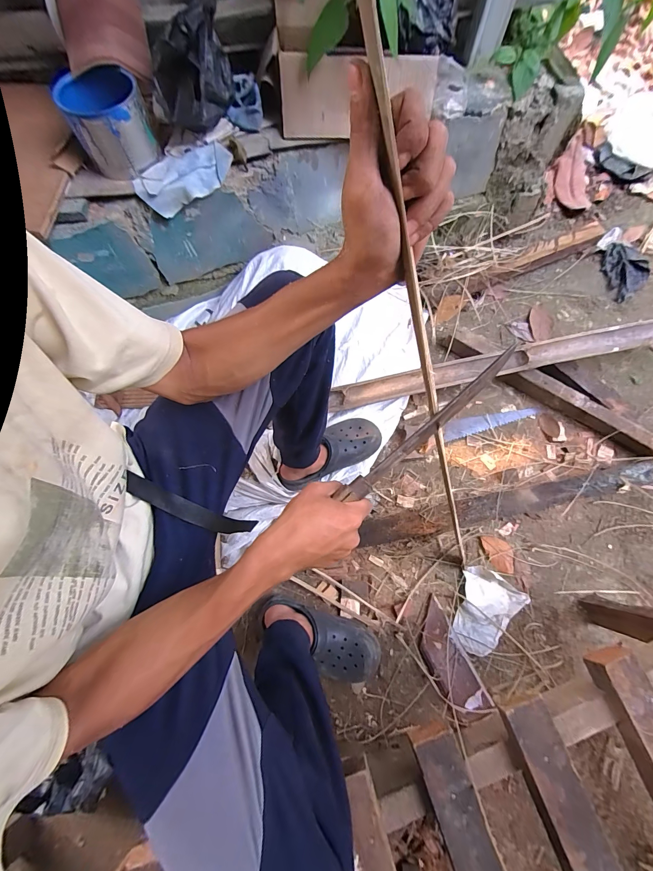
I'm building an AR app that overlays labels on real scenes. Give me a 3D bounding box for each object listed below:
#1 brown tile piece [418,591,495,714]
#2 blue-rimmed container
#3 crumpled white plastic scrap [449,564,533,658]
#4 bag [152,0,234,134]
[{"bbox_3d":[0.270,0.503,0.738,0.089,0.025,0.225,-25,73,-7],"label":"brown tile piece"},{"bbox_3d":[-0.439,-0.637,0.670,0.150,0.118,0.135,-22,73,-6],"label":"blue-rimmed container"},{"bbox_3d":[0.366,0.412,0.764,0.142,0.023,0.179,34,76,11],"label":"crumpled white plastic scrap"},{"bbox_3d":[-0.270,-0.728,0.654,0.155,0.141,0.146,-19,73,-5],"label":"bag"}]

